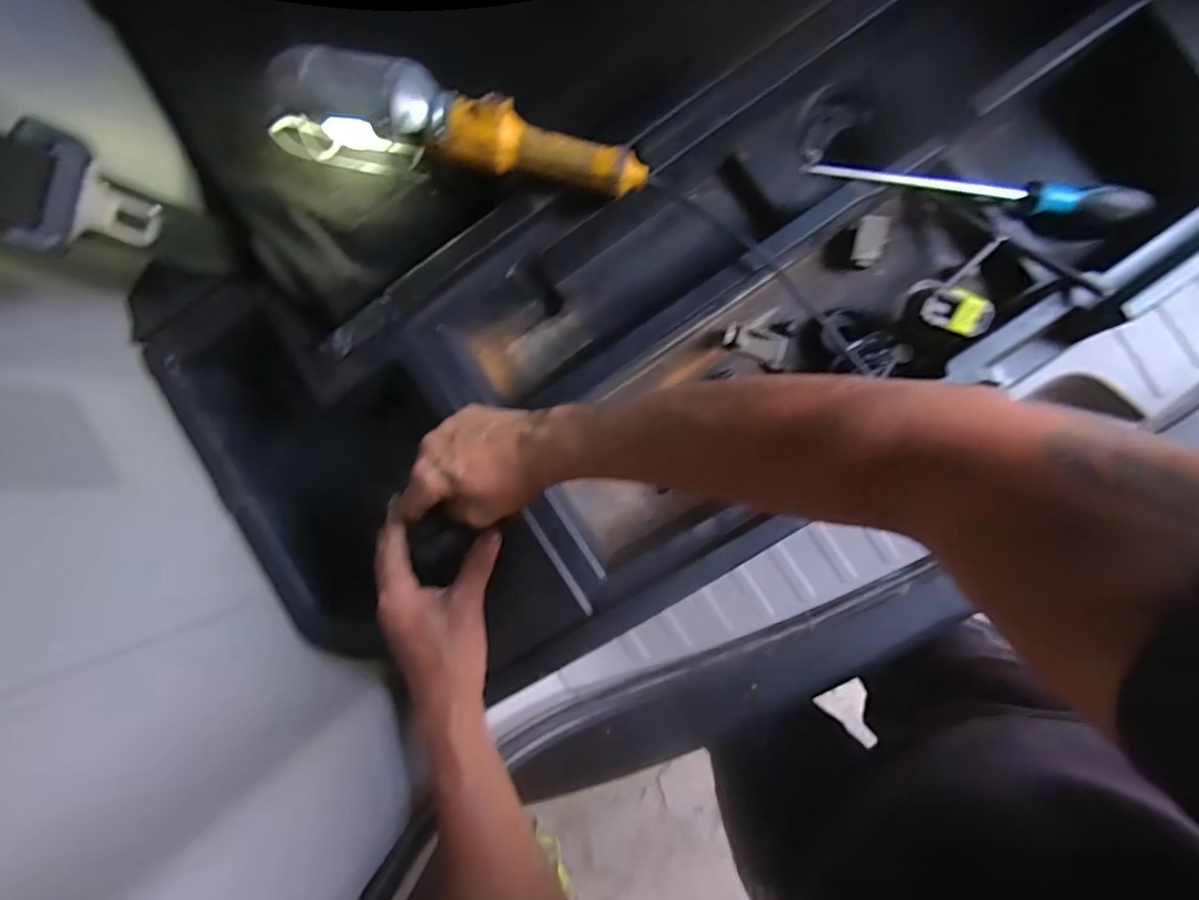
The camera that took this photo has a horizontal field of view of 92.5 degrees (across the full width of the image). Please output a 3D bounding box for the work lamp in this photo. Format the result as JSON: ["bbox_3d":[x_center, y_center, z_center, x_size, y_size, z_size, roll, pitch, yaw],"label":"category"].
[{"bbox_3d":[-0.116,-0.261,0.453,0.300,0.071,0.072,8,91,5],"label":"work lamp"}]

